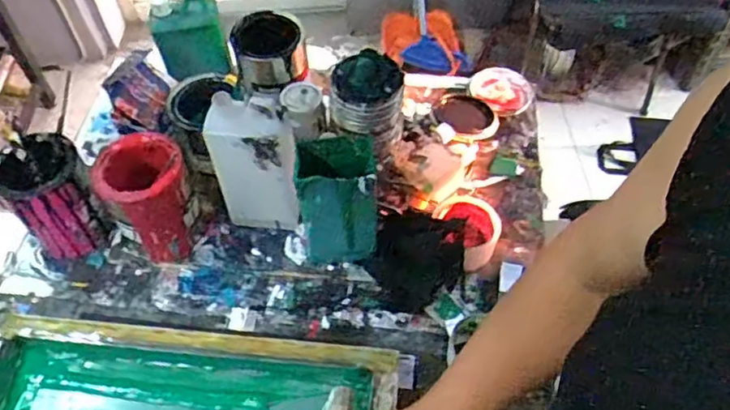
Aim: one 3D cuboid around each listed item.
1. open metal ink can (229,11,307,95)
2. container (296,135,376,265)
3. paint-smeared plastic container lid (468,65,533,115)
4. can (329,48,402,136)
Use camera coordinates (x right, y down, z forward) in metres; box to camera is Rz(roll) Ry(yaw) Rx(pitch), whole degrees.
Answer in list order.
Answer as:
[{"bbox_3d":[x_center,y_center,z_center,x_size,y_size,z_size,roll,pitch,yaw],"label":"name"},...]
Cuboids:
[{"bbox_3d":[-0.139,-0.227,0.920,0.102,0.075,0.094,-1,53,1],"label":"open metal ink can"},{"bbox_3d":[-0.033,0.000,0.799,0.091,0.221,0.076,-2,53,0],"label":"container"},{"bbox_3d":[0.238,-0.200,1.076,0.101,0.019,0.102,-1,53,1],"label":"paint-smeared plastic container lid"},{"bbox_3d":[0.002,-0.154,0.886,0.096,0.084,0.089,-1,53,1],"label":"can"}]

